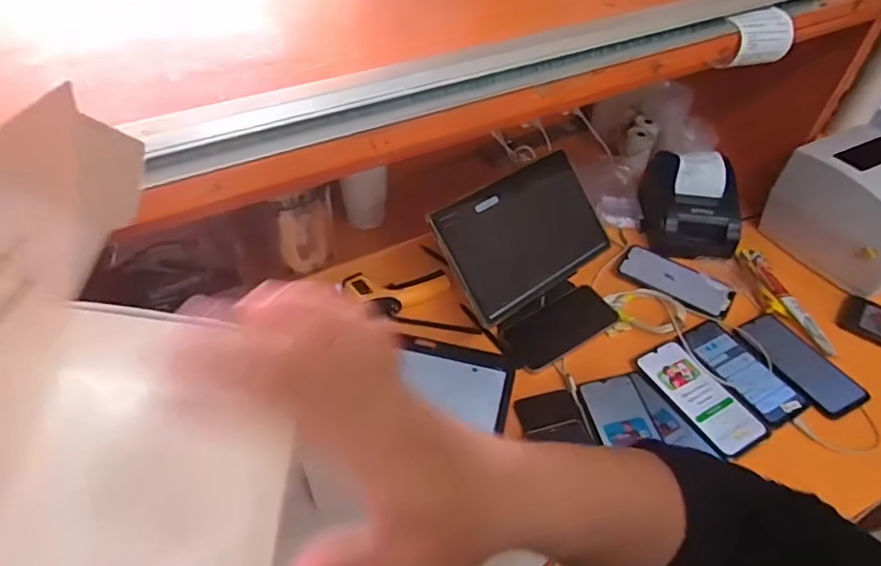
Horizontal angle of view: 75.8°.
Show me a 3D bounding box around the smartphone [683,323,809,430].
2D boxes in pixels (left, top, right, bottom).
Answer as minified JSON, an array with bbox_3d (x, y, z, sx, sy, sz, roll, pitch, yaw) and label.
[{"bbox_3d":[0.405,0.113,0.754,0.078,0.013,0.157,-21,50,-20],"label":"smartphone"}]

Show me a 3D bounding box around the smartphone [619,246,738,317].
[{"bbox_3d":[0.358,-0.003,0.864,0.165,0.017,0.080,27,59,17],"label":"smartphone"}]

